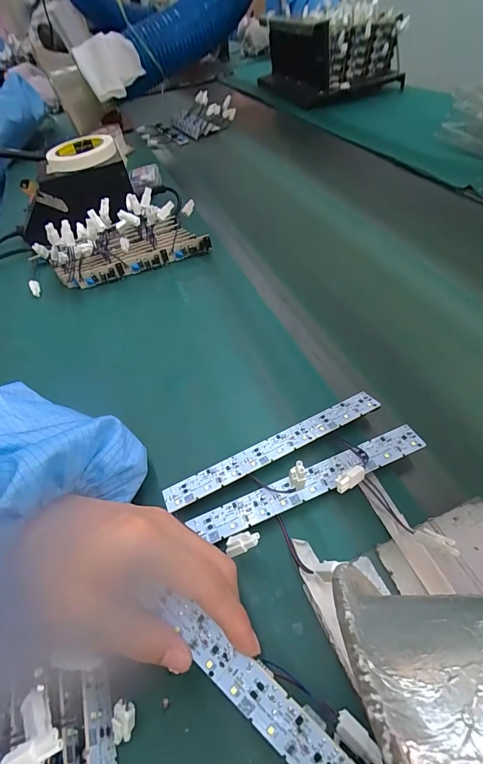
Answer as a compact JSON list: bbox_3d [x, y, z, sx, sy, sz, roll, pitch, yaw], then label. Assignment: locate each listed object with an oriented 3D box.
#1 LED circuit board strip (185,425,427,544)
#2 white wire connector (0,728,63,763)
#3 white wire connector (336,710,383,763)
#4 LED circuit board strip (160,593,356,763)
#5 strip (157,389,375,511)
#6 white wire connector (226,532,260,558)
[{"bbox_3d":[0.052,0.074,0.277,0.184,0.006,0.023,-21,50,-9],"label":"LED circuit board strip"},{"bbox_3d":[-0.091,0.162,0.159,0.026,0.009,0.010,-24,51,-12],"label":"white wire connector"},{"bbox_3d":[0.061,0.183,0.189,0.025,0.008,0.011,30,60,29],"label":"white wire connector"},{"bbox_3d":[0.023,0.168,0.177,0.161,0.004,0.023,37,92,18],"label":"LED circuit board strip"},{"bbox_3d":[0.027,0.053,0.299,0.187,0.006,0.022,-24,51,-12],"label":"strip"},{"bbox_3d":[0.000,0.104,0.238,0.025,0.006,0.010,-32,48,15],"label":"white wire connector"}]

